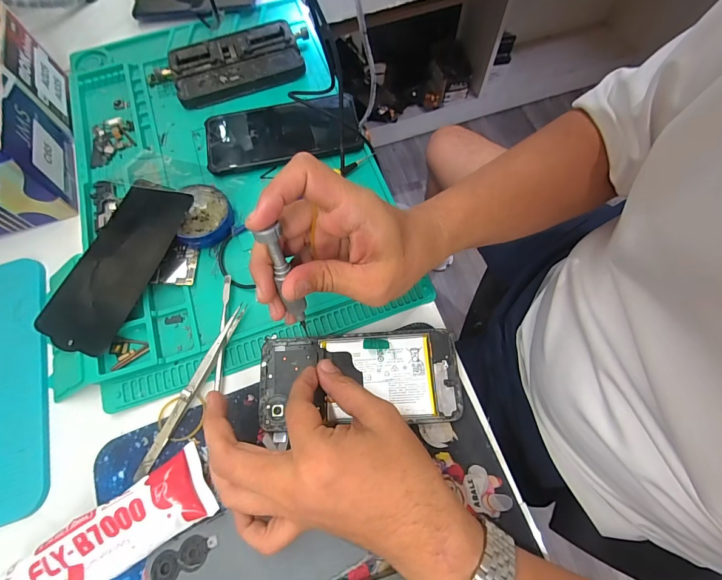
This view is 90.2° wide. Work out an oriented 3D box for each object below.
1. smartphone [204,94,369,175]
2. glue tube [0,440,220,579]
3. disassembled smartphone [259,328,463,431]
[{"bbox_3d":[-0.083,-0.173,0.387,0.161,0.013,0.077,-12,69,-3],"label":"smartphone"},{"bbox_3d":[-0.172,0.173,0.255,0.132,0.036,0.049,-34,72,-10],"label":"glue tube"},{"bbox_3d":[-0.001,0.070,0.293,0.162,0.013,0.075,-1,71,2],"label":"disassembled smartphone"}]

